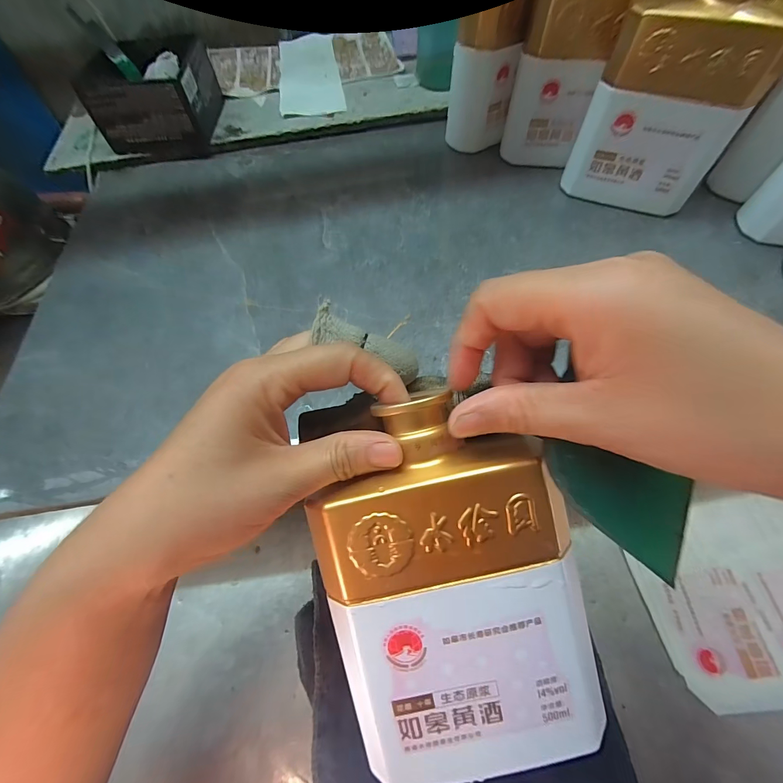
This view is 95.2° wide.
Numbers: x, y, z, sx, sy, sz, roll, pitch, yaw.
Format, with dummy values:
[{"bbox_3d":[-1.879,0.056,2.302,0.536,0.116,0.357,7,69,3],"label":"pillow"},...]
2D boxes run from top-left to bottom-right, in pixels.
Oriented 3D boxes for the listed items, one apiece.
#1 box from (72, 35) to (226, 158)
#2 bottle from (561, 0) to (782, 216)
[{"bbox_3d":[-0.267,-0.332,0.406,0.118,0.074,0.110,-3,64,1],"label":"box"},{"bbox_3d":[0.224,-0.242,0.292,0.104,0.163,0.058,23,67,13],"label":"bottle"}]

